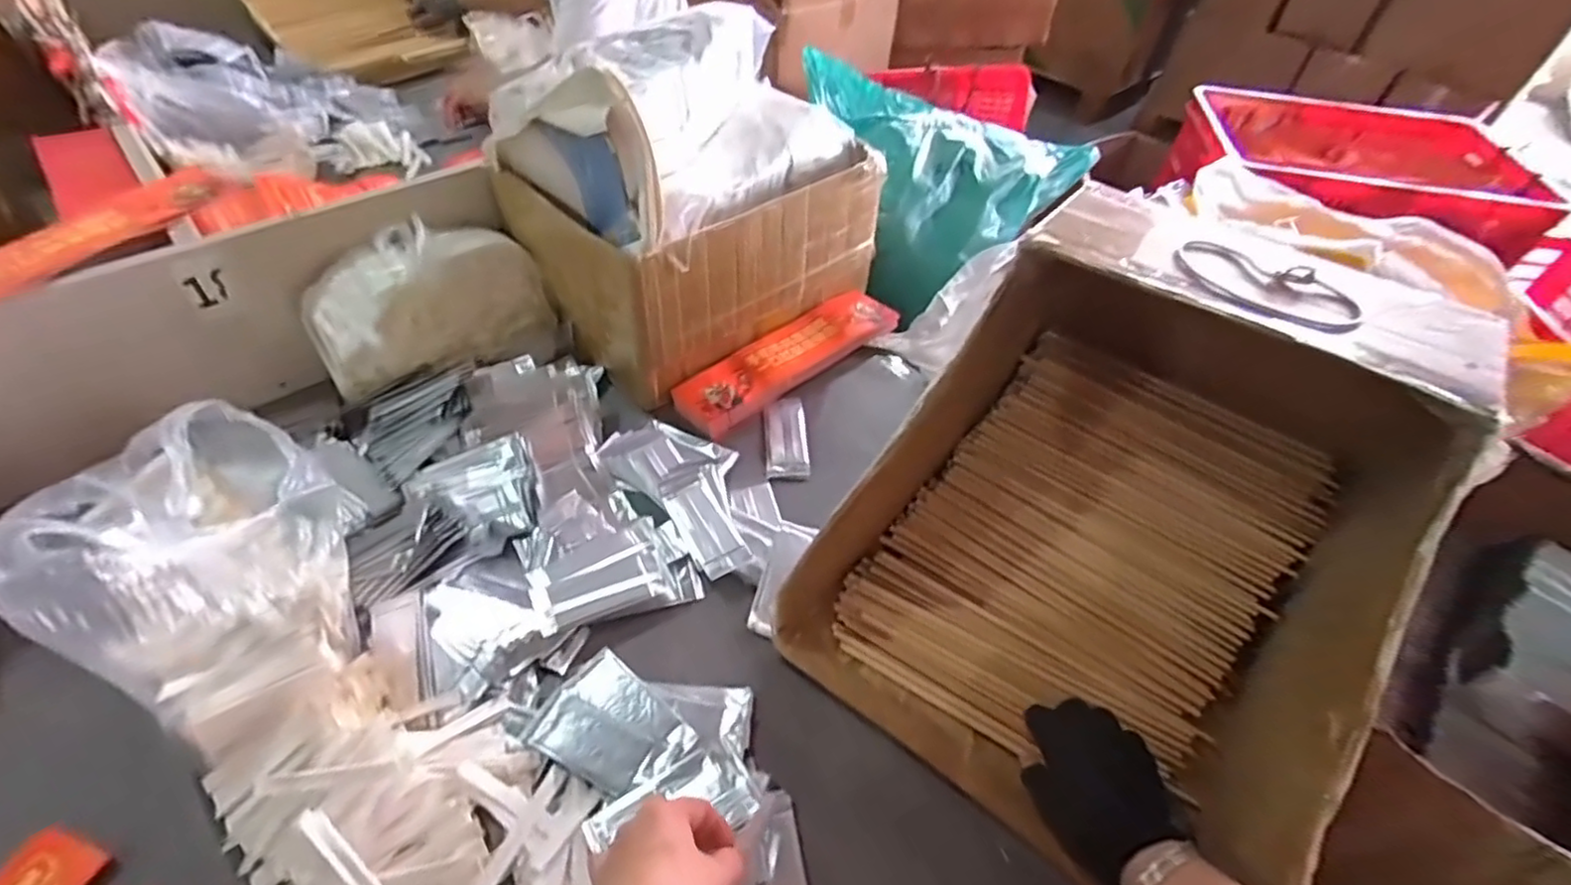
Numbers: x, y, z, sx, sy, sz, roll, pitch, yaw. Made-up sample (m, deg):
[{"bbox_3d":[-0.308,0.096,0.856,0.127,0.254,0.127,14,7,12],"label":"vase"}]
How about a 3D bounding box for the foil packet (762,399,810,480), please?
[{"bbox_3d":[0.001,-0.005,0.805,0.050,0.005,0.128,-1,48,-5],"label":"foil packet"}]

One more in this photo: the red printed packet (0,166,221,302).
[{"bbox_3d":[-0.710,-0.188,0.650,0.080,0.015,0.340,19,50,13],"label":"red printed packet"}]

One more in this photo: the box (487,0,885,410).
[{"bbox_3d":[-0.110,-0.323,0.853,0.409,0.304,0.292,-32,58,-28],"label":"box"}]

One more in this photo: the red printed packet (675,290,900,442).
[{"bbox_3d":[0.010,-0.116,0.888,0.349,0.030,0.088,-34,58,-29],"label":"red printed packet"}]

